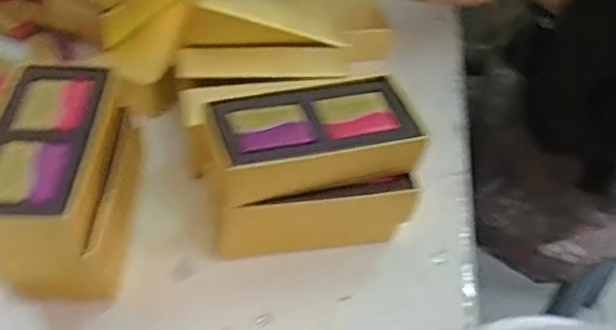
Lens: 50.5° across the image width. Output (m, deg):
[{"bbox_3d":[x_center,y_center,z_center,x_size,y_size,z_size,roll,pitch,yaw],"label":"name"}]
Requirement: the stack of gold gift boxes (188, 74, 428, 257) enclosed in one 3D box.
[{"bbox_3d":[-0.002,0.006,0.392,0.122,0.097,0.061,-6,49,-12],"label":"stack of gold gift boxes"}]

